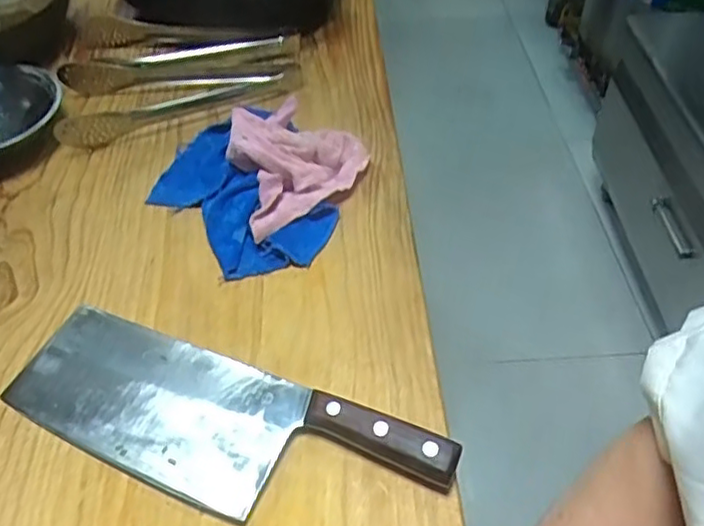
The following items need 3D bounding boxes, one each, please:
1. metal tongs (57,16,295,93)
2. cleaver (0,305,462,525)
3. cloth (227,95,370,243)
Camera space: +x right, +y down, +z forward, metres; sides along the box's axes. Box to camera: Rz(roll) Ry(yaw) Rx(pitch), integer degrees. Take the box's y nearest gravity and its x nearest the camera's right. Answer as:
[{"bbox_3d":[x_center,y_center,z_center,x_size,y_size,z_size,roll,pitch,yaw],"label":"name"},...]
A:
[{"bbox_3d":[-0.207,-0.262,0.813,0.277,0.041,0.126,-4,49,-1],"label":"metal tongs"},{"bbox_3d":[-0.102,0.118,0.488,0.340,0.024,0.109,17,51,17],"label":"cleaver"},{"bbox_3d":[-0.062,-0.104,0.653,0.155,0.067,0.114,-34,56,-25],"label":"cloth"}]

